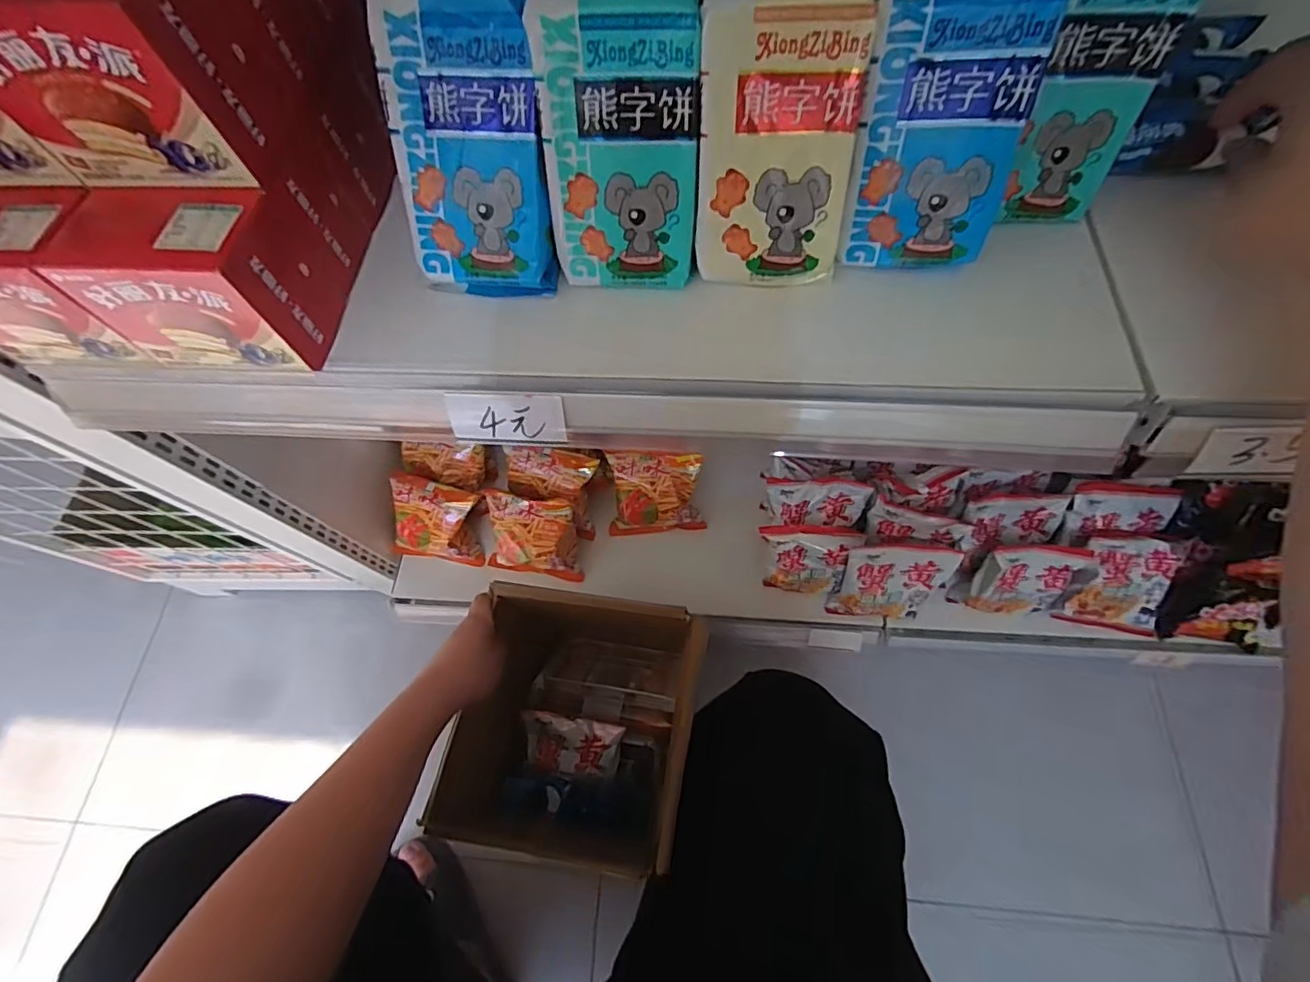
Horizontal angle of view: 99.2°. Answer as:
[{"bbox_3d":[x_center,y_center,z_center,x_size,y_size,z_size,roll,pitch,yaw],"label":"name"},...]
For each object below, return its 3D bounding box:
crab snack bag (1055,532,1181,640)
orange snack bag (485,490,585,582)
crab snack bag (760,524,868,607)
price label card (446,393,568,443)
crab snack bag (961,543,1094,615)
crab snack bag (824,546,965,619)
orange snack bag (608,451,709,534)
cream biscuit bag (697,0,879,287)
[{"bbox_3d":[0.591,0.122,0.711,0.119,0.140,0.030,2,22,5],"label":"crab snack bag"},{"bbox_3d":[-0.175,0.061,0.791,0.134,0.134,0.050,6,30,12],"label":"orange snack bag"},{"bbox_3d":[0.204,0.090,0.736,0.127,0.120,0.042,1,41,19],"label":"crab snack bag"},{"bbox_3d":[-0.096,-0.047,0.363,0.076,0.035,0.005,1,36,8],"label":"price label card"},{"bbox_3d":[0.473,0.112,0.710,0.119,0.109,0.035,-3,33,0],"label":"crab snack bag"},{"bbox_3d":[0.307,0.119,0.726,0.134,0.131,0.045,3,30,3],"label":"crab snack bag"},{"bbox_3d":[-0.003,0.007,0.802,0.140,0.138,0.052,7,34,15],"label":"orange snack bag"},{"bbox_3d":[0.070,-0.204,0.324,0.085,0.153,0.050,2,42,5],"label":"cream biscuit bag"}]

